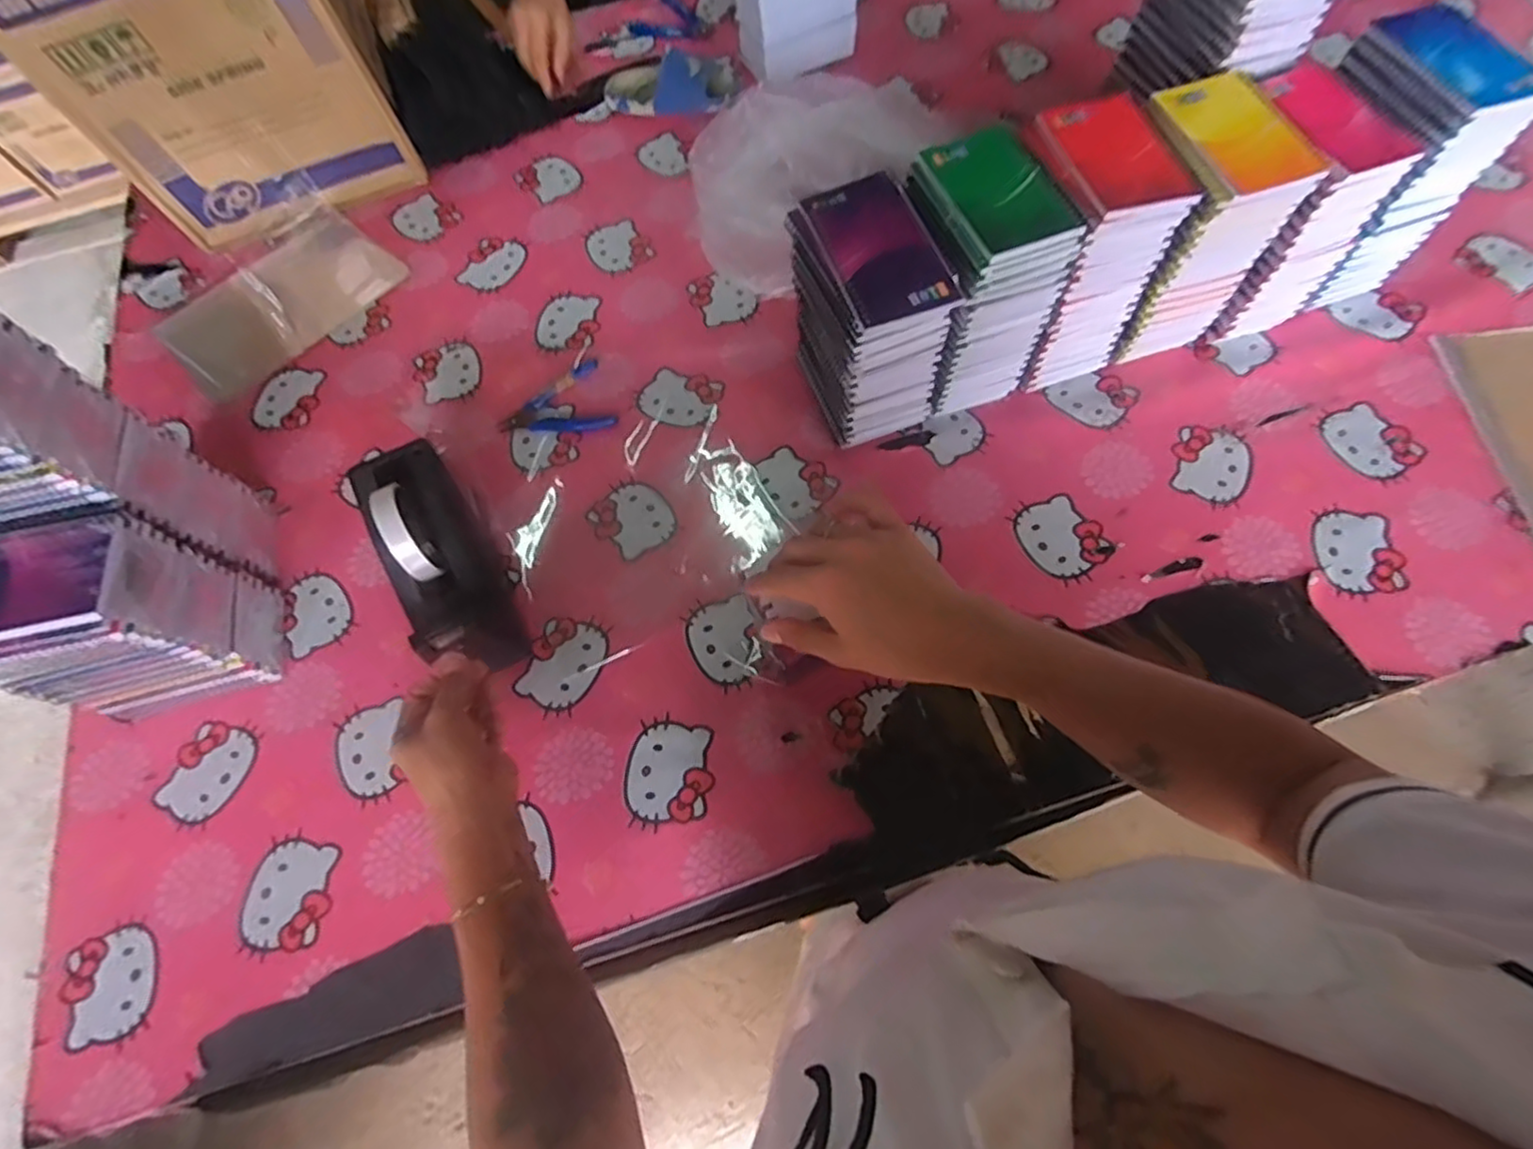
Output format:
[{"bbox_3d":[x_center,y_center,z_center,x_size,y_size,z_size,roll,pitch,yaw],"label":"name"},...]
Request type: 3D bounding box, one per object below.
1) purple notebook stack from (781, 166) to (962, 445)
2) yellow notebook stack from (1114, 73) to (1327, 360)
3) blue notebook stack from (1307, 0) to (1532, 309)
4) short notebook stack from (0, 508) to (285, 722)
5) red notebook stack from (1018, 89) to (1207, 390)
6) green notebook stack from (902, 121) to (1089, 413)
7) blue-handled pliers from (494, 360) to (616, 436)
[{"bbox_3d":[0.093,-0.225,0.616,0.097,0.191,0.149,-24,68,-7],"label":"purple notebook stack"},{"bbox_3d":[0.377,-0.320,0.634,0.110,0.201,0.129,-17,67,-5],"label":"yellow notebook stack"},{"bbox_3d":[0.586,-0.386,0.650,0.105,0.212,0.136,-13,67,-3],"label":"blue notebook stack"},{"bbox_3d":[-0.516,0.040,0.552,0.128,0.167,0.114,-14,67,-3],"label":"short notebook stack"},{"bbox_3d":[0.285,-0.298,0.633,0.100,0.198,0.138,-15,67,-4],"label":"red notebook stack"},{"bbox_3d":[0.186,-0.265,0.623,0.102,0.201,0.134,-18,67,-5],"label":"green notebook stack"},{"bbox_3d":[-0.223,-0.186,0.719,0.116,0.007,0.088,-10,67,-2],"label":"blue-handled pliers"}]

